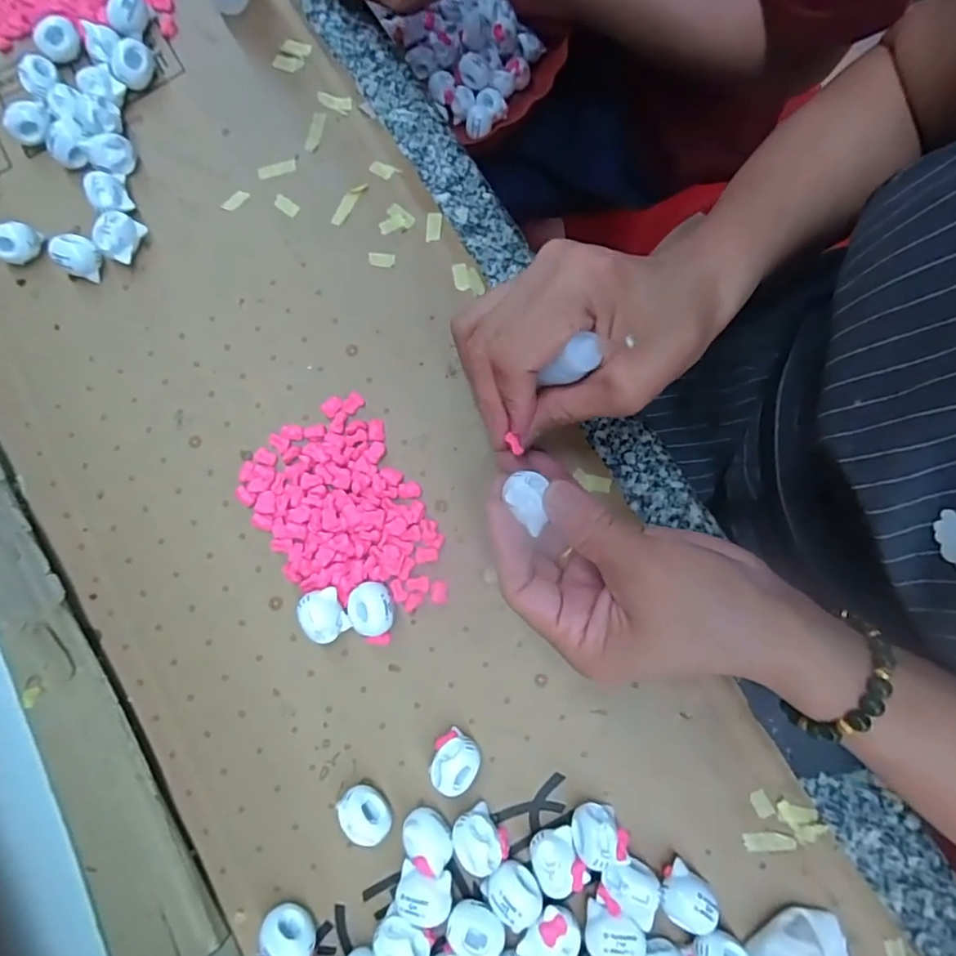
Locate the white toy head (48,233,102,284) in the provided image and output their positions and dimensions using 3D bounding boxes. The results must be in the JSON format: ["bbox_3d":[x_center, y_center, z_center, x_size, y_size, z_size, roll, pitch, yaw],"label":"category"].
[{"bbox_3d":[-0.223,-0.124,0.314,0.019,0.019,0.021,23,82,6],"label":"white toy head"}]

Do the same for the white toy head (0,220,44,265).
[{"bbox_3d":[-0.261,-0.133,0.317,0.017,0.015,0.025,35,84,8],"label":"white toy head"}]

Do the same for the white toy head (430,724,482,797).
[{"bbox_3d":[-0.011,0.132,0.263,0.021,0.018,0.025,27,83,7],"label":"white toy head"}]

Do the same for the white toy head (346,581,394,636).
[{"bbox_3d":[-0.051,0.063,0.274,0.021,0.015,0.024,-15,80,0],"label":"white toy head"}]

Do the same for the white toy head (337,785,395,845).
[{"bbox_3d":[-0.052,0.155,0.262,0.025,0.020,0.019,39,84,8],"label":"white toy head"}]

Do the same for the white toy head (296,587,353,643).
[{"bbox_3d":[-0.075,0.067,0.277,0.020,0.022,0.024,-23,80,-1],"label":"white toy head"}]

